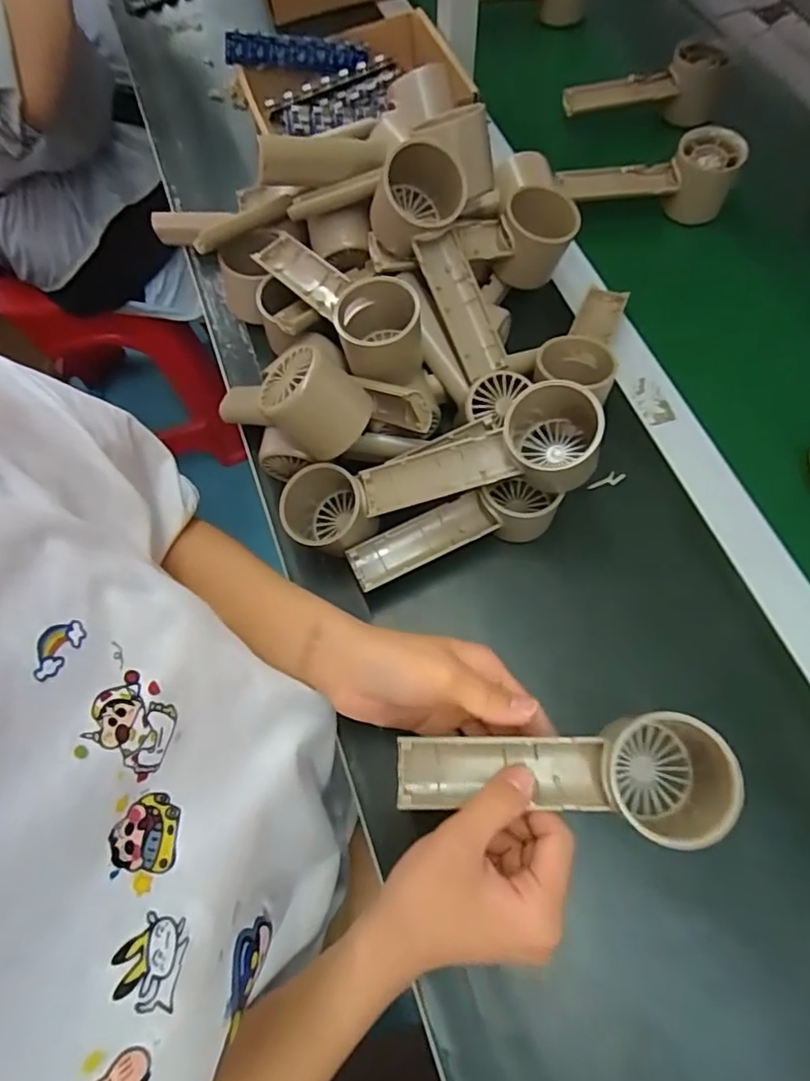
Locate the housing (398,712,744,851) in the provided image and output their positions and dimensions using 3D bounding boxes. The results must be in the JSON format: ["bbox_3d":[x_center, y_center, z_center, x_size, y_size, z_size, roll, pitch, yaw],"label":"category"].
[{"bbox_3d":[0.076,0.120,0.302,0.156,0.055,0.054,-1,66,8],"label":"housing"}]

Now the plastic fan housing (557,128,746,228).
[{"bbox_3d":[0.220,-0.335,0.537,0.151,0.054,0.046,4,69,6],"label":"plastic fan housing"}]

